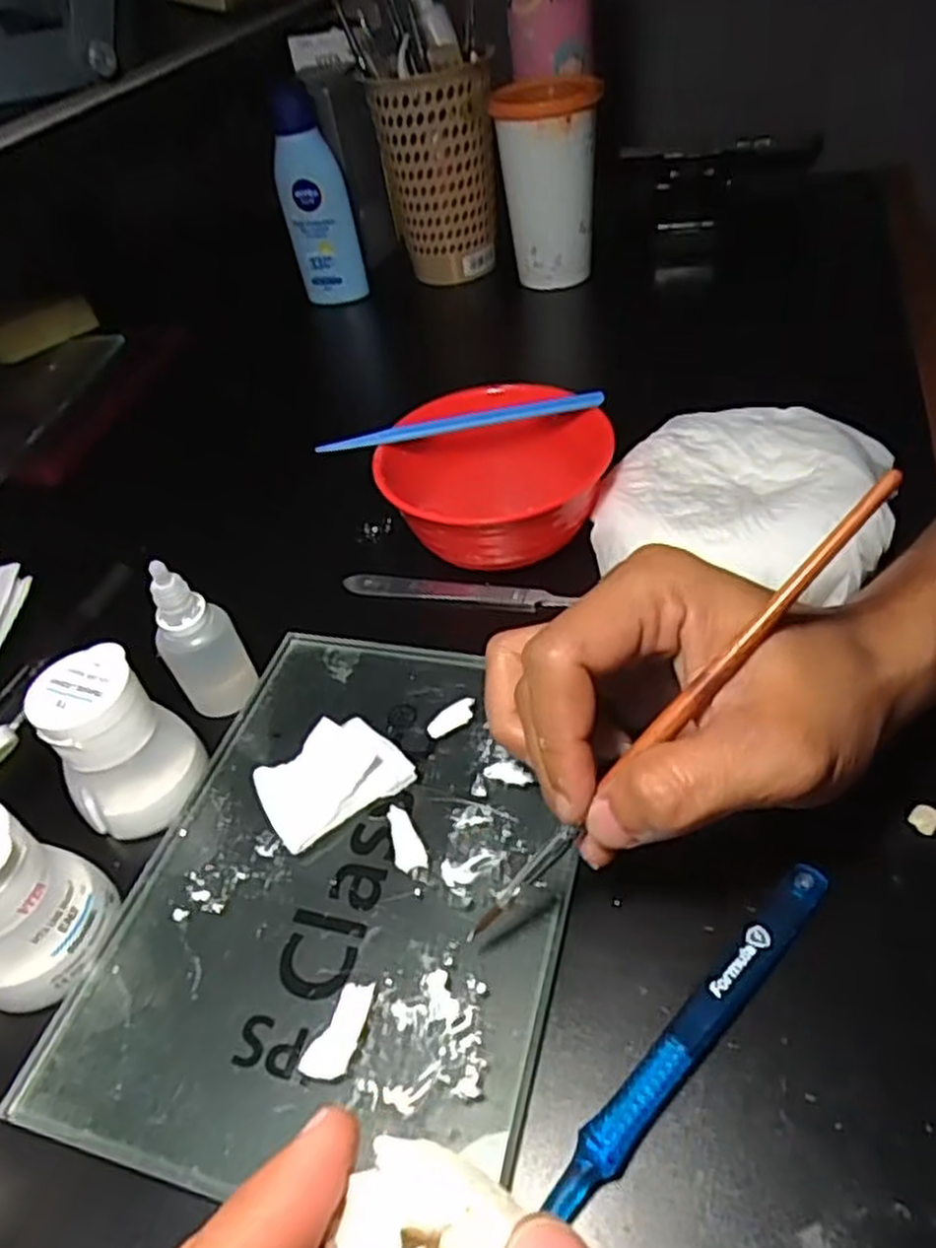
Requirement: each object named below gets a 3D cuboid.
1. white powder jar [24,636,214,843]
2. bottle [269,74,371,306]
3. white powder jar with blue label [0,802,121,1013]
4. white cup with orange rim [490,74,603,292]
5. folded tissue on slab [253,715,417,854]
[{"bbox_3d":[-0.131,0.041,0.295,0.048,0.053,0.040,-34,49,-22],"label":"white powder jar"},{"bbox_3d":[-0.116,-0.324,0.603,0.053,0.149,0.027,-11,44,-1],"label":"bottle"},{"bbox_3d":[-0.146,0.087,0.252,0.039,0.056,0.046,23,53,29],"label":"white powder jar with blue label"},{"bbox_3d":[0.057,-0.323,0.584,0.071,0.124,0.074,-8,44,2],"label":"white cup with orange rim"},{"bbox_3d":[-0.051,0.057,0.295,0.052,0.014,0.040,-30,48,-19],"label":"folded tissue on slab"}]

